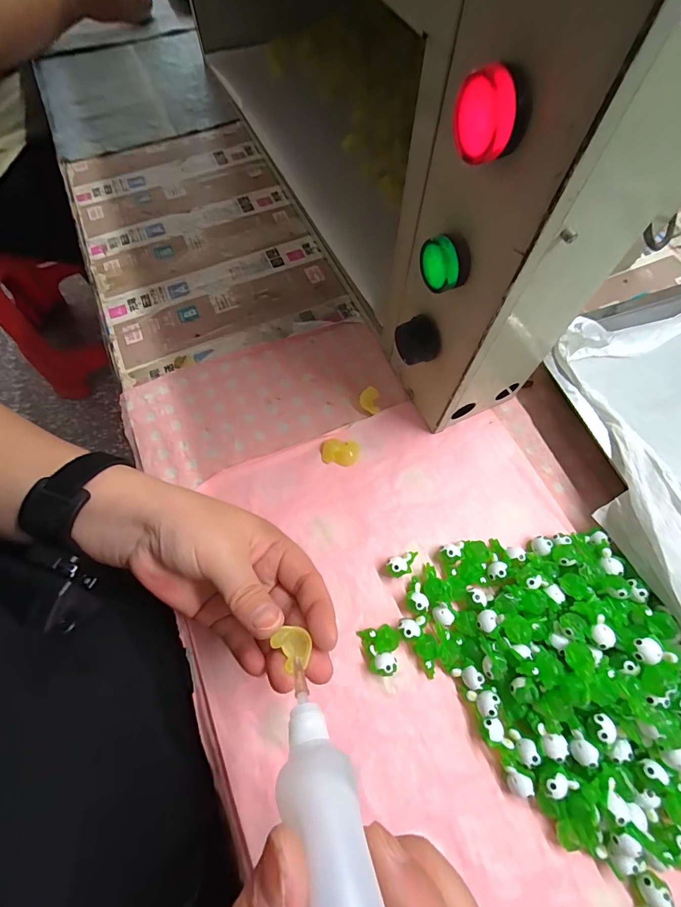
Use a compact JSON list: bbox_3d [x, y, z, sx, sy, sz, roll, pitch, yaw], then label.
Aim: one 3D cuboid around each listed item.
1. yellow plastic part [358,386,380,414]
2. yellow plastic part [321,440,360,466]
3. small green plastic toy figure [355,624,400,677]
[{"bbox_3d":[0.025,-0.047,0.341,0.017,0.007,0.024,-1,66,0],"label":"yellow plastic part"},{"bbox_3d":[0.000,-0.001,0.322,0.031,0.007,0.021,6,66,3],"label":"yellow plastic part"},{"bbox_3d":[0.029,0.132,0.262,0.025,0.014,0.030,-19,67,-8],"label":"small green plastic toy figure"}]

